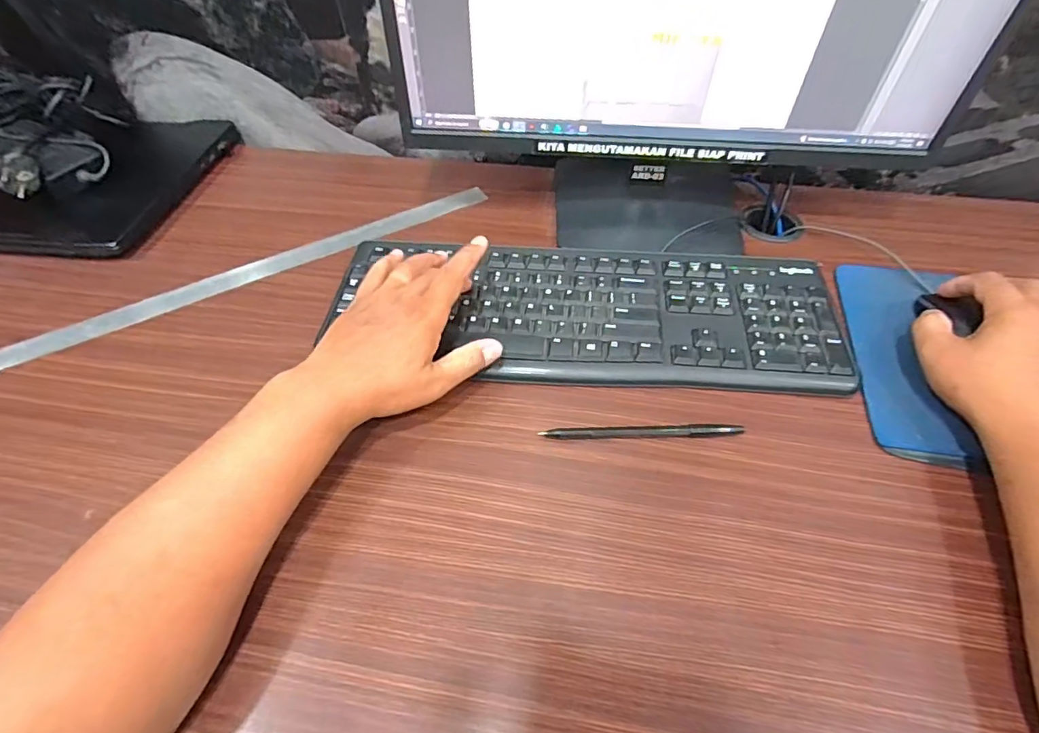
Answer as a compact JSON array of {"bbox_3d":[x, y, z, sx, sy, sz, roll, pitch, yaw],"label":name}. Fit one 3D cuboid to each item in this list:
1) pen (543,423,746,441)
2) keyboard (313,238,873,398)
[{"bbox_3d":[0.092,0.048,0.382,0.148,0.004,0.010,-1,52,0],"label":"pen"},{"bbox_3d":[0.053,-0.052,0.451,0.432,0.018,0.157,6,52,6],"label":"keyboard"}]

